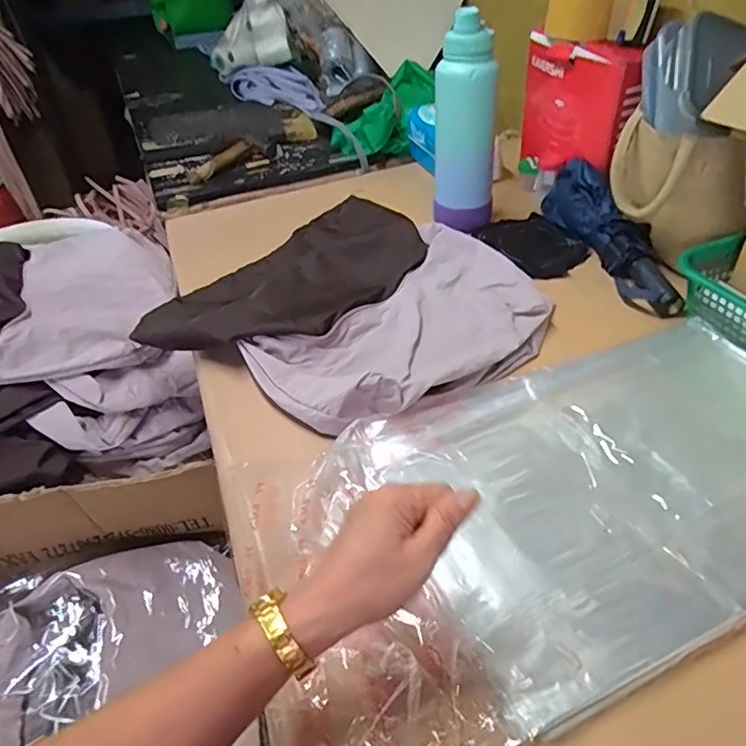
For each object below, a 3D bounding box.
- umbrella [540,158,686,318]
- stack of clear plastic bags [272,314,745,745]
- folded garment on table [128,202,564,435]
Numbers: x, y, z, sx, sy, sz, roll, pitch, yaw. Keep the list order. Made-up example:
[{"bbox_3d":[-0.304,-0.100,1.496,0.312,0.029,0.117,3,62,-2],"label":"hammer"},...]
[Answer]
[{"bbox_3d":[0.338,-0.200,0.791,0.064,0.092,0.314,-12,41,-9],"label":"umbrella"},{"bbox_3d":[0.171,0.098,0.494,0.562,0.012,0.297,-19,44,-18],"label":"stack of clear plastic bags"},{"bbox_3d":[-0.026,-0.108,0.730,0.449,0.046,0.411,28,50,32],"label":"folded garment on table"}]

